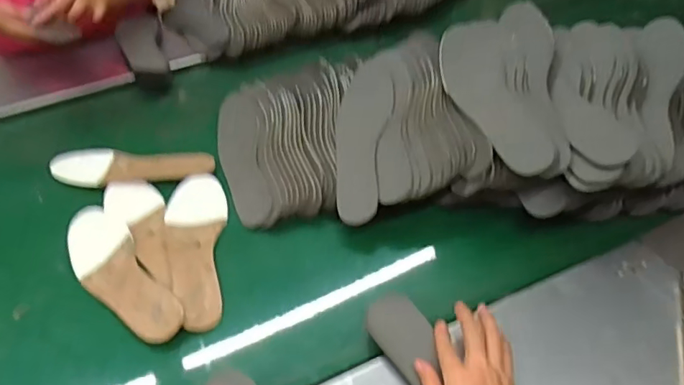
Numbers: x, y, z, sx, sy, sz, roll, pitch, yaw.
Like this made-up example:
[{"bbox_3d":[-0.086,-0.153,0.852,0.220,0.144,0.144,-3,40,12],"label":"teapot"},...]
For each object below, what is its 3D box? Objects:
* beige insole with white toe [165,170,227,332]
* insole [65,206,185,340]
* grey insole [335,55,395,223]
[{"bbox_3d":[-0.191,0.068,0.695,0.079,0.019,0.254,-11,44,-7],"label":"beige insole with white toe"},{"bbox_3d":[-0.288,0.099,0.666,0.077,0.010,0.264,-31,50,-25],"label":"insole"},{"bbox_3d":[0.027,-0.083,0.741,0.080,0.011,0.273,-1,62,17],"label":"grey insole"}]

